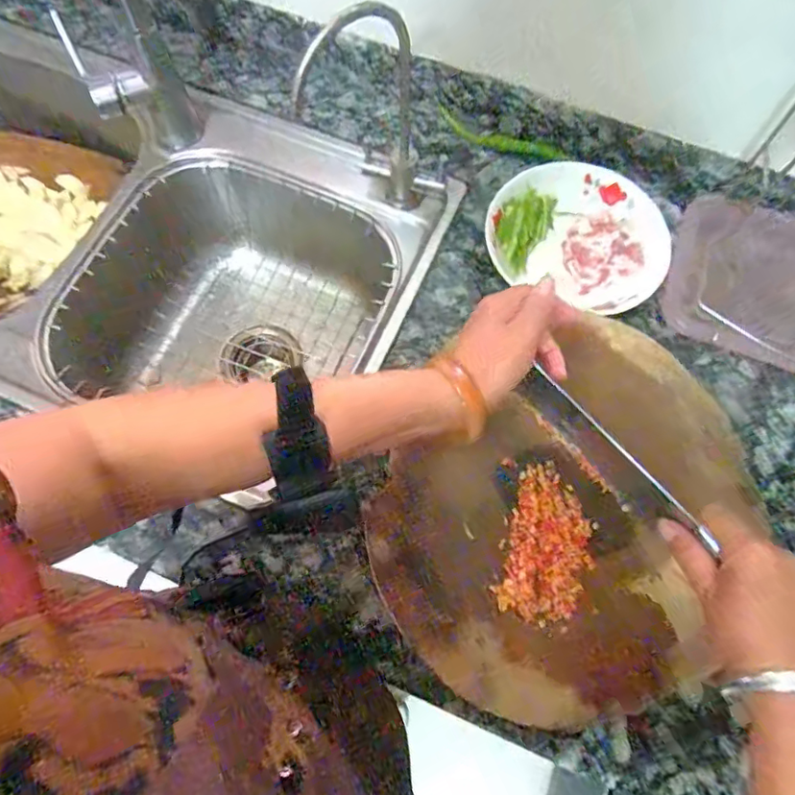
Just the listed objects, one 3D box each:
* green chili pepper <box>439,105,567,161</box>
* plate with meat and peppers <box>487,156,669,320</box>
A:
[{"bbox_3d":[0.124,-0.306,0.657,0.151,0.027,0.010,16,70,6],"label":"green chili pepper"},{"bbox_3d":[0.196,-0.176,0.600,0.180,0.034,0.171,0,69,-1],"label":"plate with meat and peppers"}]

